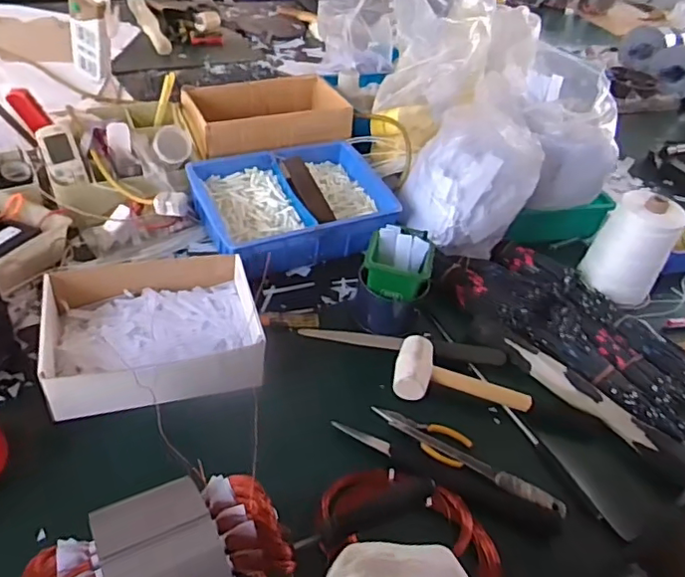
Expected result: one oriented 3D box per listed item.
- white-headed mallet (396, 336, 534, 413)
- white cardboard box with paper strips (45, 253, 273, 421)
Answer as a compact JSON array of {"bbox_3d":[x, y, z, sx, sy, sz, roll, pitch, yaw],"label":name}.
[{"bbox_3d":[0.154,0.111,0.740,0.175,0.036,0.084,10,42,-2],"label":"white-headed mallet"},{"bbox_3d":[-0.225,0.050,0.699,0.238,0.068,0.198,-6,38,-17],"label":"white cardboard box with paper strips"}]

